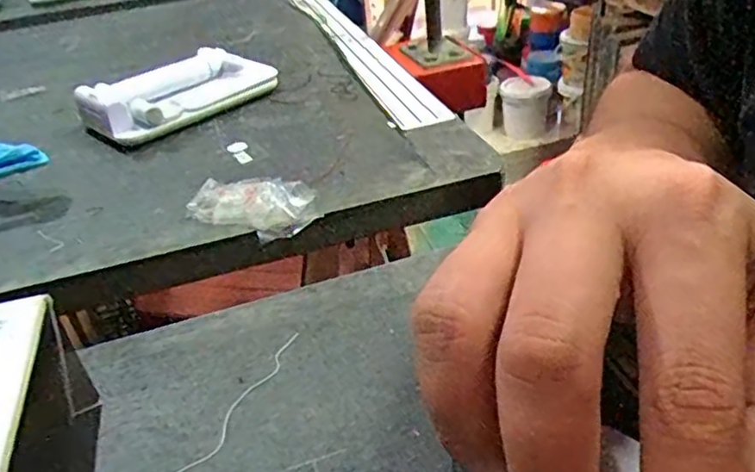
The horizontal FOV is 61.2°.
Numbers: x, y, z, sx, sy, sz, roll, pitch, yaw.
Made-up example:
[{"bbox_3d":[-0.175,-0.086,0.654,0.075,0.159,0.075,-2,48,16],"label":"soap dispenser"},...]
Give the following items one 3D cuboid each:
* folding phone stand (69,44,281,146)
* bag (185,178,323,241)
[{"bbox_3d":[-0.115,-0.085,0.379,0.108,0.030,0.042,-29,39,-27],"label":"folding phone stand"},{"bbox_3d":[-0.055,-0.016,0.288,0.059,0.006,0.039,9,38,23],"label":"bag"}]

